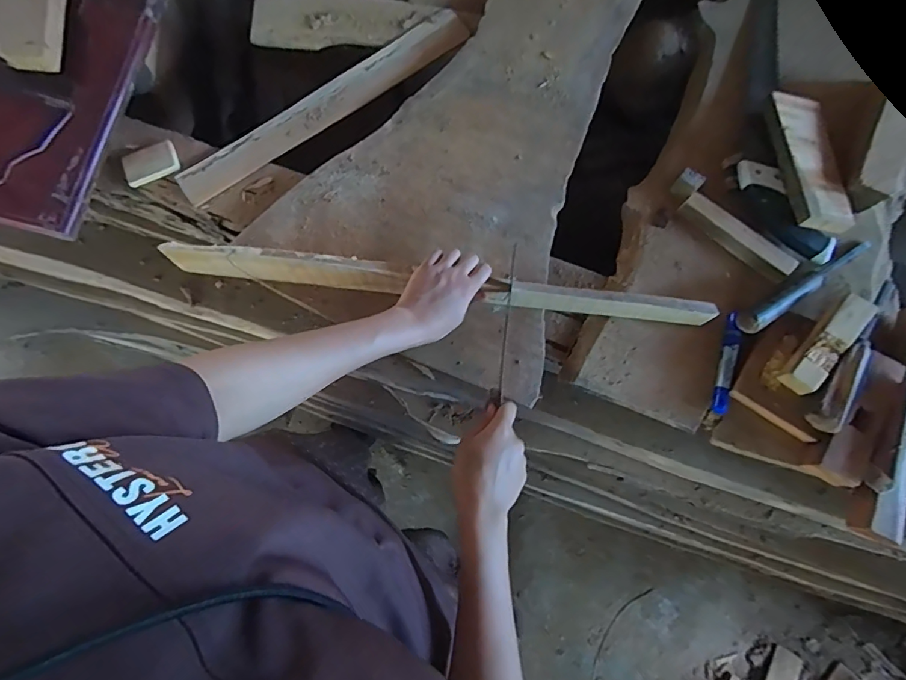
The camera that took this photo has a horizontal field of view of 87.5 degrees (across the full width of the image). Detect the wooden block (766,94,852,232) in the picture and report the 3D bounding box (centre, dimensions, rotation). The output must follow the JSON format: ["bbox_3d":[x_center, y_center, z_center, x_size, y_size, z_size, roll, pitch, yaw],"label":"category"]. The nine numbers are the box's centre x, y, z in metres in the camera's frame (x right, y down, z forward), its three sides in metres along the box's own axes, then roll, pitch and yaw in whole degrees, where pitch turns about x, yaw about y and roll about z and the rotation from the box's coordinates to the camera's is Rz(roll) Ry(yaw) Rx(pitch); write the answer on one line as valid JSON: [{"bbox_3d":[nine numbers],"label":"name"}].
[{"bbox_3d":[0.479,-0.242,0.636,0.069,0.016,0.208,-2,76,0],"label":"wooden block"}]

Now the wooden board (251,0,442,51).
[{"bbox_3d":[-0.177,-0.517,0.763,0.274,0.025,0.102,2,76,-1],"label":"wooden board"}]

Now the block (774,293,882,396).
[{"bbox_3d":[0.449,0.005,0.571,0.142,0.028,0.037,-44,81,-11],"label":"block"}]

